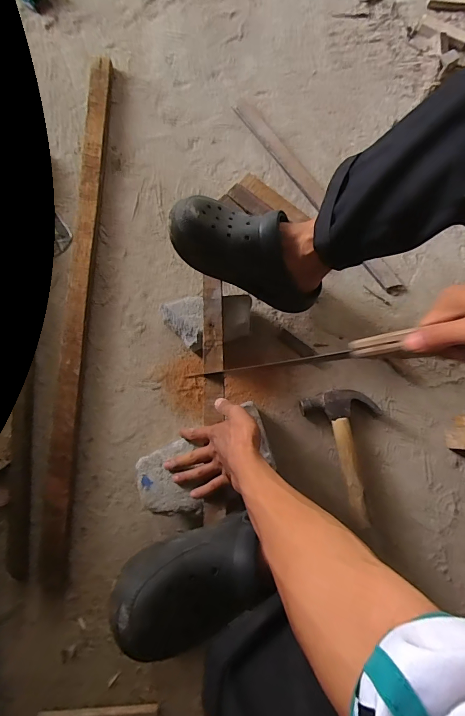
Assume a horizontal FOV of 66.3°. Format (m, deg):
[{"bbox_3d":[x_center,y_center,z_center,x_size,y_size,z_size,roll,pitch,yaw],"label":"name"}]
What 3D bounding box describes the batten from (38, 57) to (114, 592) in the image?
[{"bbox_3d":[-0.277,-0.116,0.648,0.054,0.031,0.969,2,79,1],"label":"batten"}]

